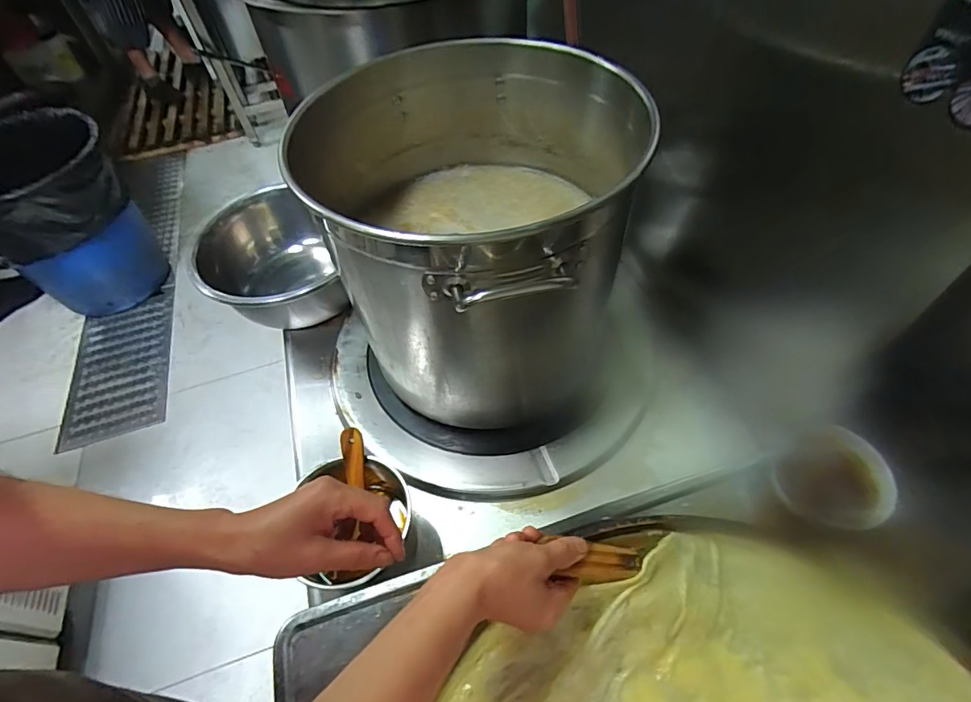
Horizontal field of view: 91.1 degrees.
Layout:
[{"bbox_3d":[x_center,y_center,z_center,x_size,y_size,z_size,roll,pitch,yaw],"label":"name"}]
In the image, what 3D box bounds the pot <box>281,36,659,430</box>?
[{"bbox_3d":[0.004,-0.146,0.677,0.395,0.389,0.413,-2,54,3],"label":"pot"}]

